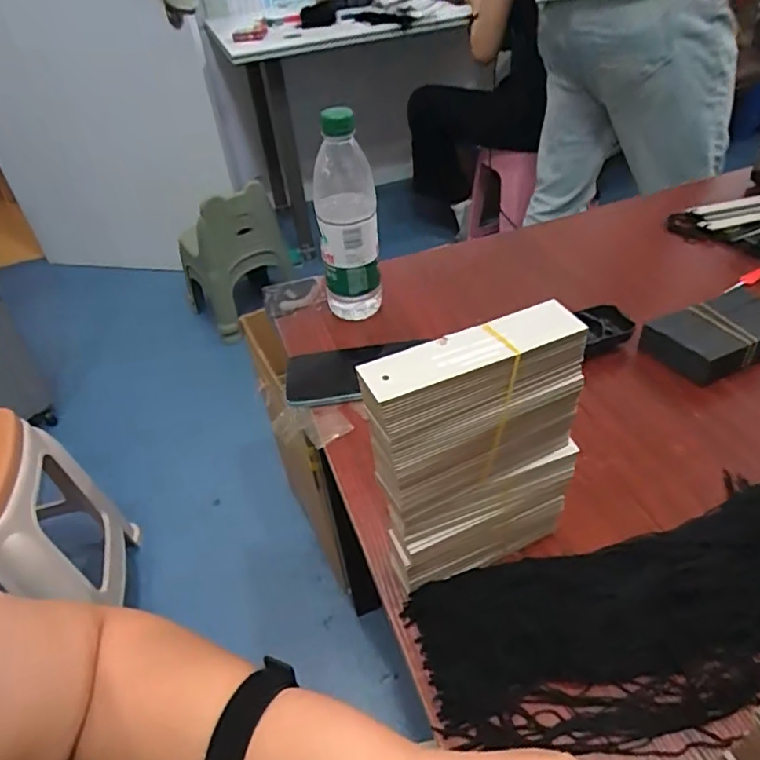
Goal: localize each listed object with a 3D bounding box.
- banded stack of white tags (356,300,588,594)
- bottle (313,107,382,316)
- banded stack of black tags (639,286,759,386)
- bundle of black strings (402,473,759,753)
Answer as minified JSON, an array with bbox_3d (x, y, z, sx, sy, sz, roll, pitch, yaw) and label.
[{"bbox_3d":[0.060,0.055,0.380,0.132,0.200,0.034,-20,42,-15],"label":"banded stack of white tags"},{"bbox_3d":[-0.035,-0.168,0.624,0.062,0.220,0.053,-7,41,-1],"label":"bottle"},{"bbox_3d":[0.349,-0.048,0.588,0.147,0.033,0.087,-23,44,-19],"label":"banded stack of black tags"},{"bbox_3d":[0.171,0.156,0.383,0.282,0.031,0.130,-13,41,-7],"label":"bundle of black strings"}]

